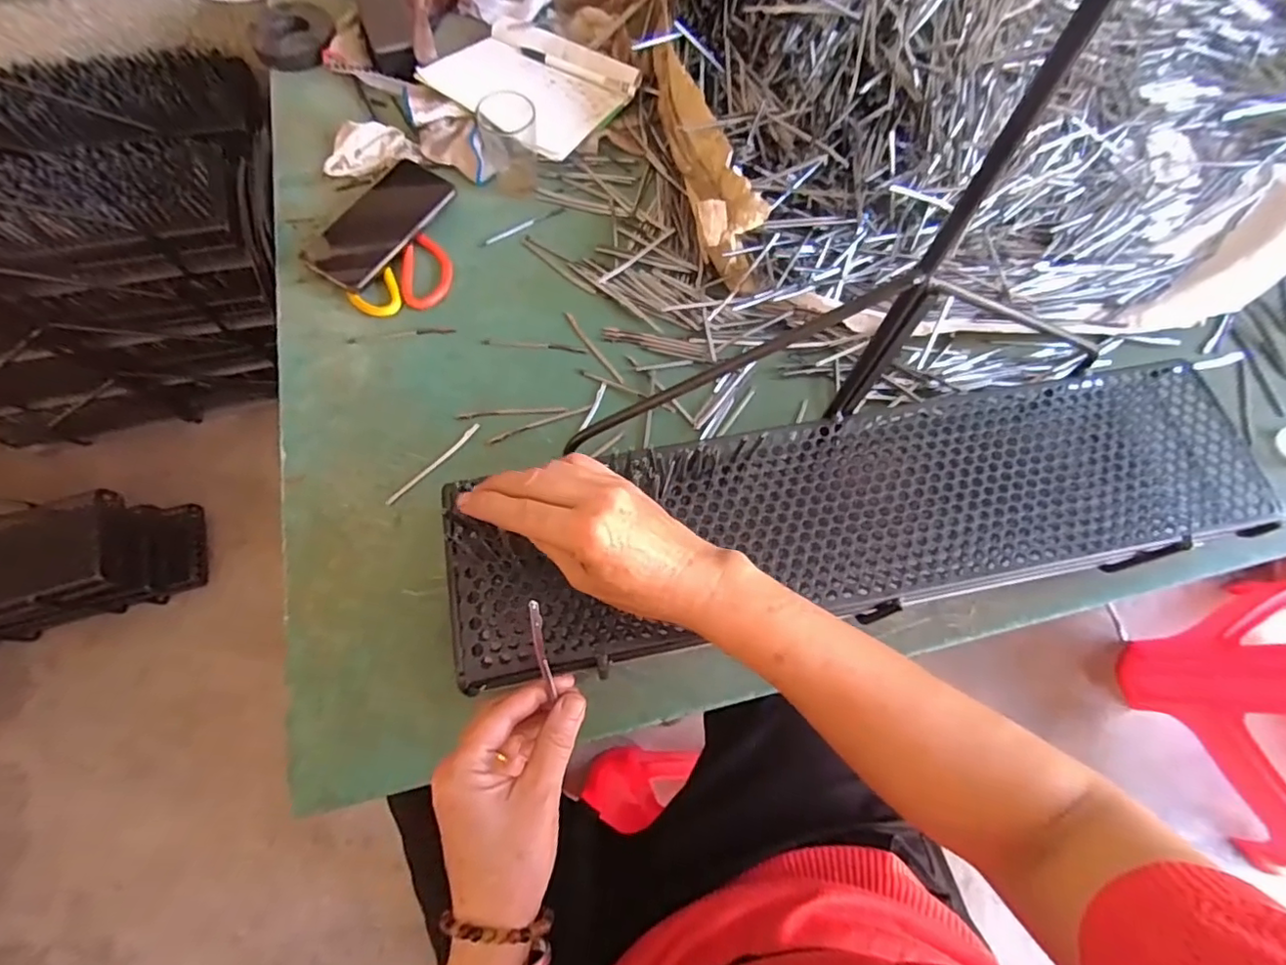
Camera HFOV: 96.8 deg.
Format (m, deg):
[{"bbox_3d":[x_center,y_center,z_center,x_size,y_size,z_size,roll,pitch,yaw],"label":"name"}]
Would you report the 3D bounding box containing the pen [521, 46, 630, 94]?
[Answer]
[{"bbox_3d":[-0.082,-0.486,0.671,0.143,0.006,0.014,27,72,8],"label":"pen"}]

